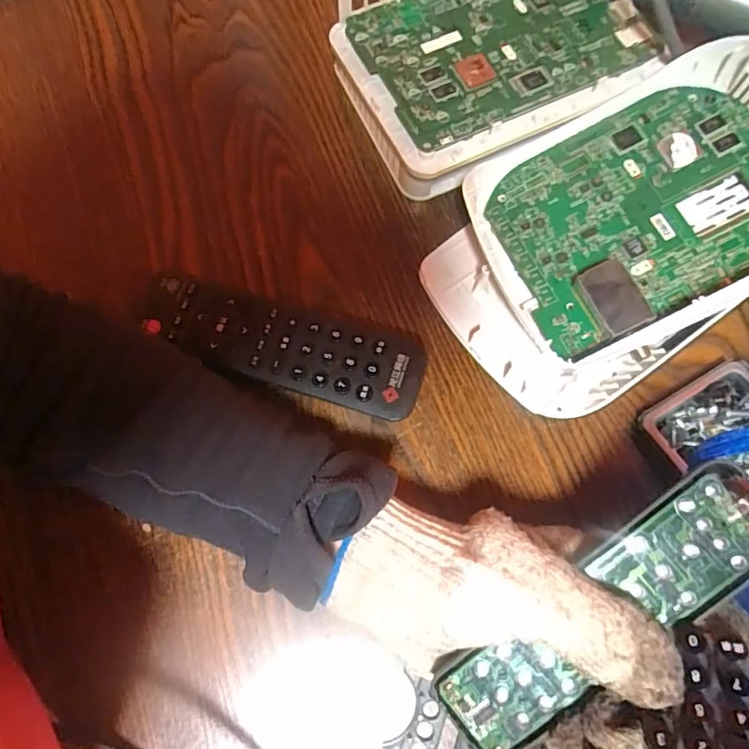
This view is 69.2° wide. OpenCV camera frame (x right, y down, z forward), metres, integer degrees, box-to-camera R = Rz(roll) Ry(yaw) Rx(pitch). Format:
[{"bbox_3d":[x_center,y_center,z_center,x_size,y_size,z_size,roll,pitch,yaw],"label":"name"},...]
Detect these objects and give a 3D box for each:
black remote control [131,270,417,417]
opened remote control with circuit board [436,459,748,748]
[{"bbox_3d":[-0.051,-0.014,0.294,0.152,0.025,0.043,17,76,4],"label":"black remote control"},{"bbox_3d":[0.093,0.097,0.217,0.156,0.013,0.043,-41,79,5],"label":"opened remote control with circuit board"}]

